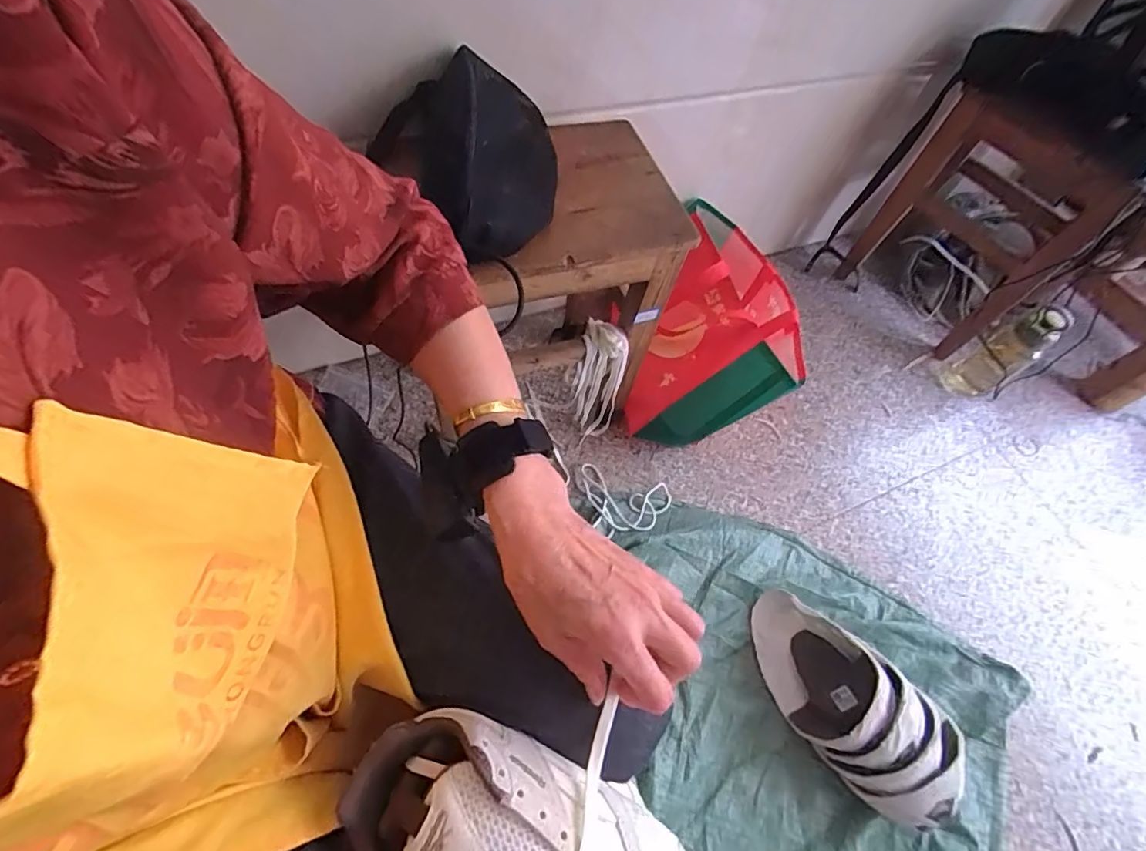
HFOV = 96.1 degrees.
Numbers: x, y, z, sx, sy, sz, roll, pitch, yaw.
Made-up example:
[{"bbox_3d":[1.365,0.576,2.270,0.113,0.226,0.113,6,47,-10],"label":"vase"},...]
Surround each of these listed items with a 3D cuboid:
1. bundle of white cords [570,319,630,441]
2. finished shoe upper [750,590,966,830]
[{"bbox_3d":[0.039,-0.060,0.868,0.082,0.307,0.058,12,60,-2],"label":"bundle of white cords"},{"bbox_3d":[0.382,0.379,0.717,0.145,0.133,0.313,-32,67,-22],"label":"finished shoe upper"}]

